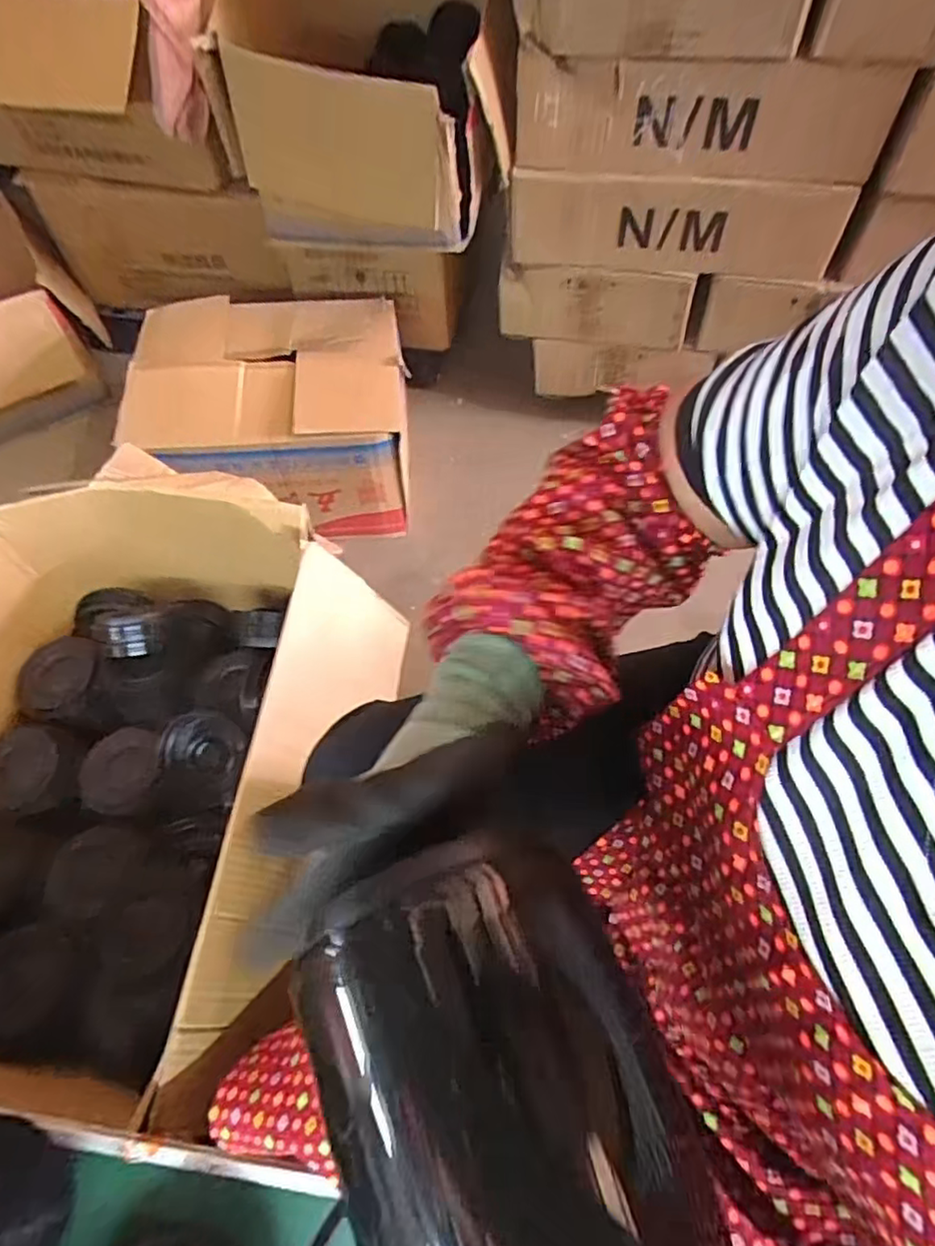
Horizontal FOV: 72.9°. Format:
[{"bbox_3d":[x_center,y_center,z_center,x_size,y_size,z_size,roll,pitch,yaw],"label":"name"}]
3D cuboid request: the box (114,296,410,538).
[{"bbox_3d":[-0.445,-0.491,1.536,0.608,0.363,0.465,0,60,2],"label":"box"}]

